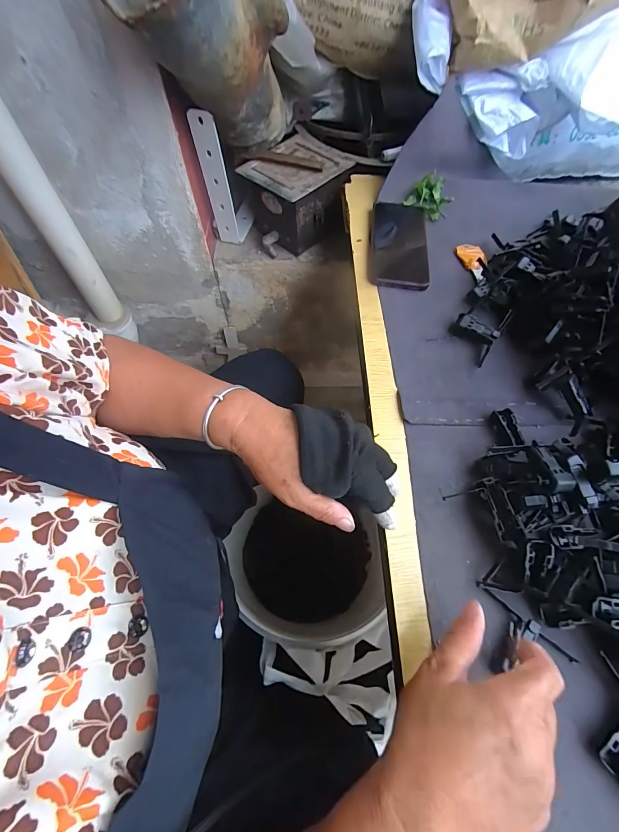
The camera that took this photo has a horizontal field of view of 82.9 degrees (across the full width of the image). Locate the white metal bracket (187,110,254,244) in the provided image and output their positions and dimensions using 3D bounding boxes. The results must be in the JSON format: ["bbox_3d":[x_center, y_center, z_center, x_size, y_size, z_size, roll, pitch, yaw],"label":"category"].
[{"bbox_3d":[-0.136,-0.386,0.568,0.049,0.206,0.092,9,62,5],"label":"white metal bracket"}]

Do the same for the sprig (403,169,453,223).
[{"bbox_3d":[0.184,-0.339,0.537,0.066,0.024,0.076,15,63,5],"label":"sprig"}]

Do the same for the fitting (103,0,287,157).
[{"bbox_3d":[-0.099,-0.409,0.412,0.101,0.314,0.122,23,104,9],"label":"fitting"}]

